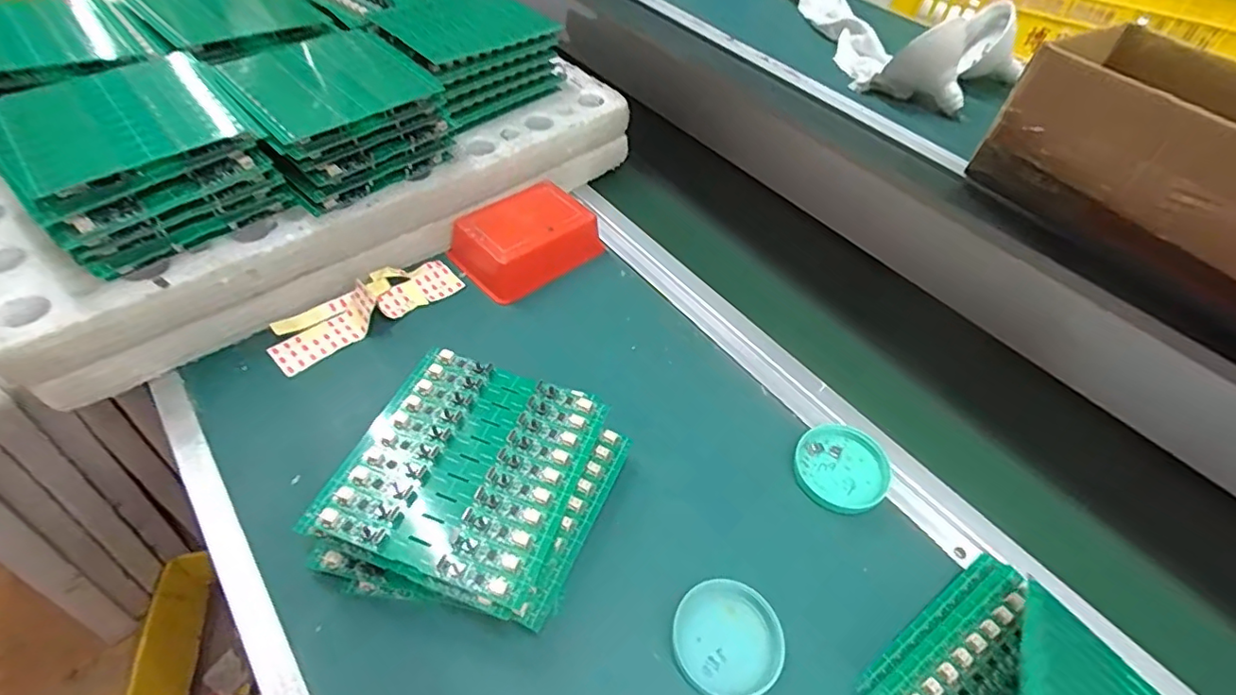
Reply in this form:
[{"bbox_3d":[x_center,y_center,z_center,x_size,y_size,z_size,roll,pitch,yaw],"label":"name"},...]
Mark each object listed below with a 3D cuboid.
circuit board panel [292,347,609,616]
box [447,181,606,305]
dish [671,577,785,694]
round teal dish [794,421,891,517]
[{"bbox_3d":[-0.092,0.071,0.351,0.134,0.012,0.139,17,51,8],"label":"circuit board panel"},{"bbox_3d":[-0.087,-0.103,0.535,0.124,0.043,0.091,-34,61,-29],"label":"box"},{"bbox_3d":[0.066,0.175,0.339,0.063,0.010,0.063,3,50,-4],"label":"dish"},{"bbox_3d":[0.166,0.089,0.419,0.064,0.014,0.066,3,50,-4],"label":"round teal dish"}]

